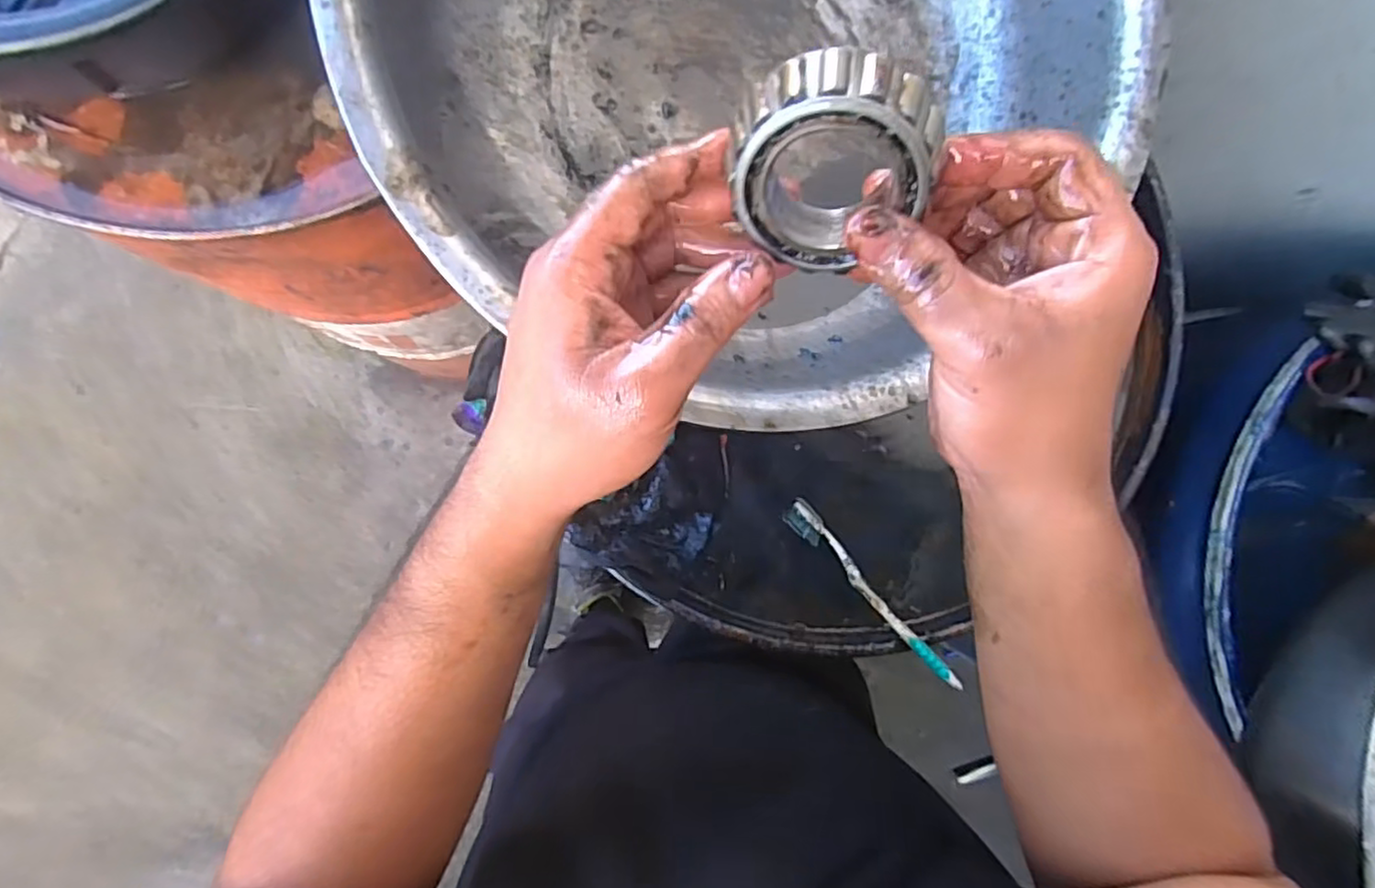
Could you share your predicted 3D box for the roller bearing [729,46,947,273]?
[{"bbox_3d":[0.048,-0.089,0.219,0.061,0.064,0.018,3,52,13],"label":"roller bearing"}]

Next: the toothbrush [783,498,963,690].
[{"bbox_3d":[0.141,0.115,0.520,0.023,0.011,0.177,-40,77,-5],"label":"toothbrush"}]

